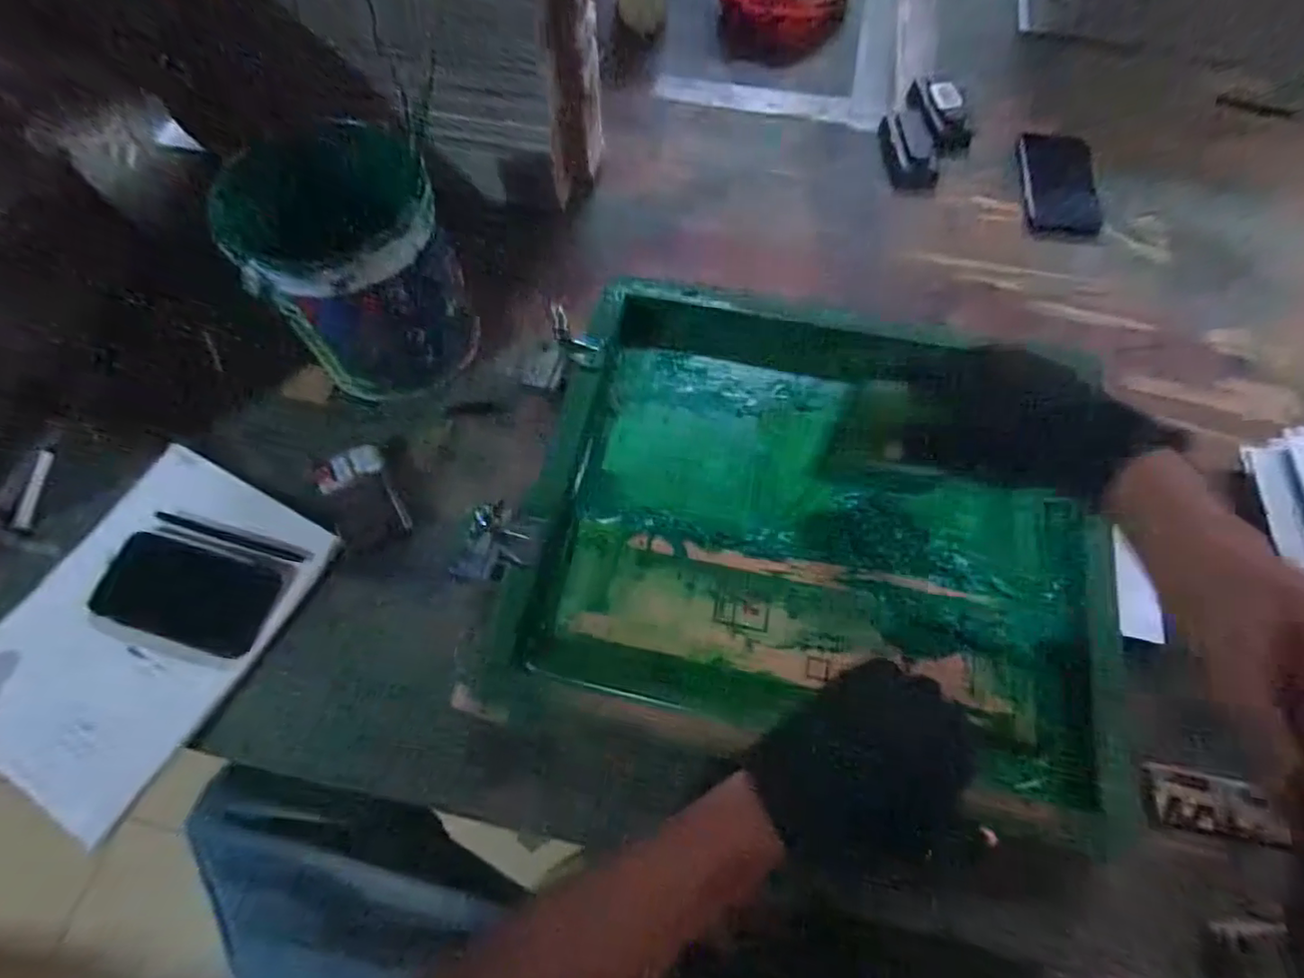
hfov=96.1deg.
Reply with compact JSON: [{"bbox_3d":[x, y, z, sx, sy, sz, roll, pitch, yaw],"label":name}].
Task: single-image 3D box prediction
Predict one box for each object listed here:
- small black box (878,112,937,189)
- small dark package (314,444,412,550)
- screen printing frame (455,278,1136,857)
[{"bbox_3d":[0.298,-0.394,0.681,0.048,0.027,0.102,-5,66,0],"label":"small black box"},{"bbox_3d":[-0.247,0.008,0.499,0.054,0.018,0.084,-27,67,-12],"label":"small dark package"},{"bbox_3d":[0.135,0.021,0.479,0.456,0.051,0.405,14,65,7],"label":"screen printing frame"}]

